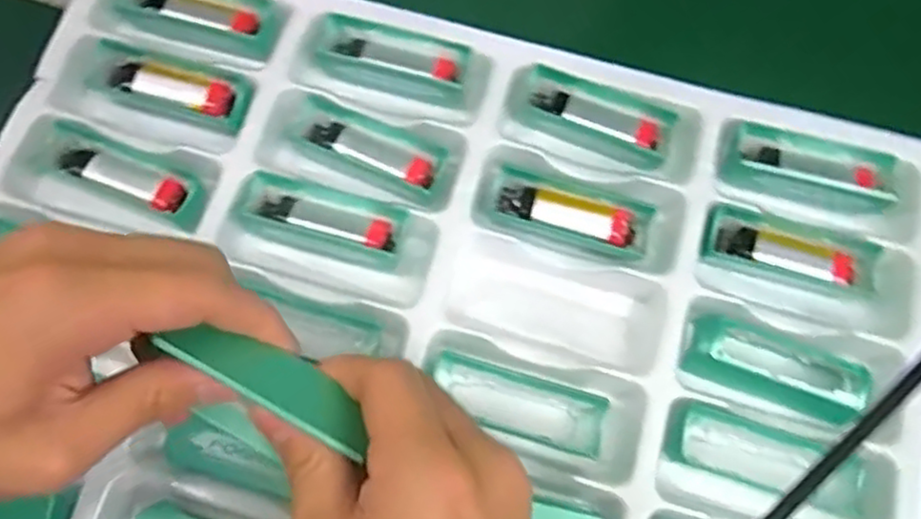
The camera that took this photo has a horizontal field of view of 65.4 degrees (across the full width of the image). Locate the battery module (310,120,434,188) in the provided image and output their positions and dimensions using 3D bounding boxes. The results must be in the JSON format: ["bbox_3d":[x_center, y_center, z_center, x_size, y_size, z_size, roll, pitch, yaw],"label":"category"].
[{"bbox_3d":[-0.045,-0.054,0.365,0.068,0.009,0.016,22,73,5],"label":"battery module"}]

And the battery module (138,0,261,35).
[{"bbox_3d":[-0.141,-0.134,0.390,0.066,0.009,0.017,13,73,3],"label":"battery module"}]

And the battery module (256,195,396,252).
[{"bbox_3d":[-0.066,-0.019,0.352,0.070,0.011,0.015,15,73,3],"label":"battery module"}]

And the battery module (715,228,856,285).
[{"bbox_3d":[0.159,-0.003,0.352,0.065,0.010,0.016,16,73,4],"label":"battery module"}]

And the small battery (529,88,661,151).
[{"bbox_3d":[0.071,-0.074,0.375,0.067,0.014,0.014,19,73,4],"label":"small battery"}]

